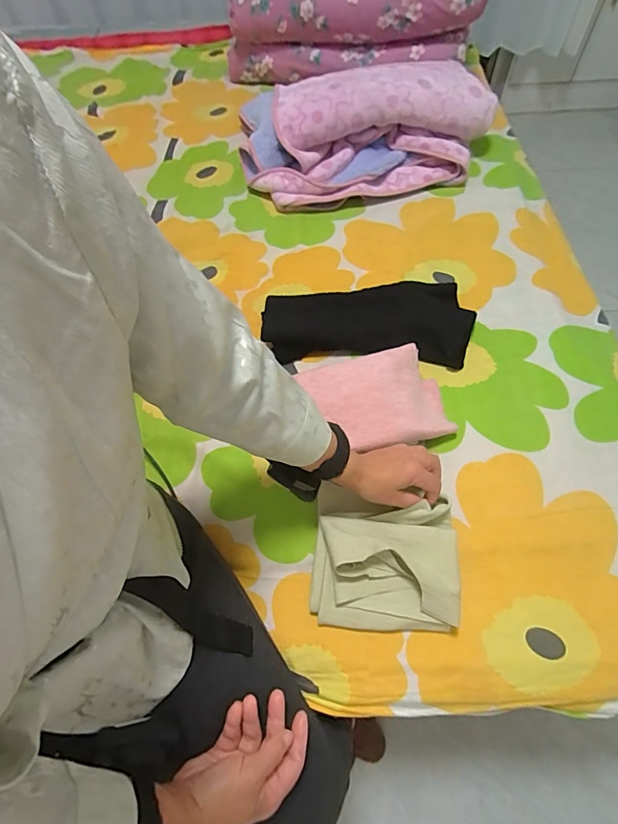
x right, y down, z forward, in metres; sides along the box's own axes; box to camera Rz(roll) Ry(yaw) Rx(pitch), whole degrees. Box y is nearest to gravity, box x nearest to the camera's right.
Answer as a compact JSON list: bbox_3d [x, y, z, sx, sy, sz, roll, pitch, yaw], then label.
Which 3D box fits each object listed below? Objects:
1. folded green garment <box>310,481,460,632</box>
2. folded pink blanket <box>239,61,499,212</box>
[{"bbox_3d":[0.097,0.182,0.549,0.175,0.068,0.172,6,64,3],"label":"folded green garment"},{"bbox_3d":[0.118,-0.639,0.960,0.544,0.156,0.340,-5,60,0],"label":"folded pink blanket"}]

